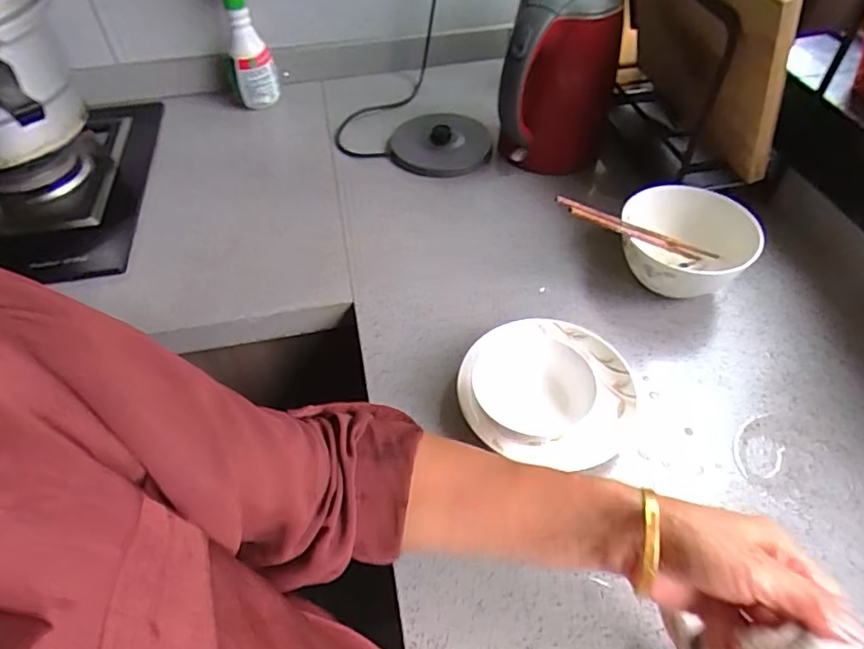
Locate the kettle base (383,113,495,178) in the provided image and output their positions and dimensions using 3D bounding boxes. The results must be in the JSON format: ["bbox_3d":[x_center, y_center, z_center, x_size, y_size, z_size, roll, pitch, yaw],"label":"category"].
[{"bbox_3d":[0.013,-0.299,0.920,0.167,0.035,0.156,0,49,1],"label":"kettle base"}]

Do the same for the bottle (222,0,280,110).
[{"bbox_3d":[-0.319,-0.484,0.952,0.077,0.224,0.061,-7,50,-6],"label":"bottle"}]

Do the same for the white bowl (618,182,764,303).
[{"bbox_3d":[0.309,-0.086,0.680,0.156,0.088,0.156,0,49,0],"label":"white bowl"}]

